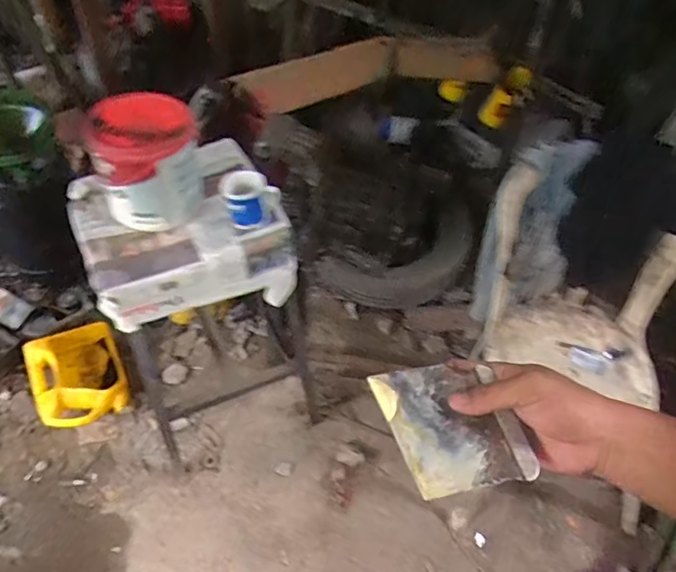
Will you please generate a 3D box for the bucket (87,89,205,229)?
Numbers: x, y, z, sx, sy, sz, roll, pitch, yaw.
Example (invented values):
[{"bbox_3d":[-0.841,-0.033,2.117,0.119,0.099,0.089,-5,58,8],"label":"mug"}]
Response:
[{"bbox_3d":[-0.349,-0.223,0.977,0.164,0.201,0.156,2,51,-2],"label":"bucket"}]

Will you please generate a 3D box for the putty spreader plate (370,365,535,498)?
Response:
[{"bbox_3d":[0.092,0.109,0.427,0.094,0.007,0.112,-16,57,-19],"label":"putty spreader plate"}]

